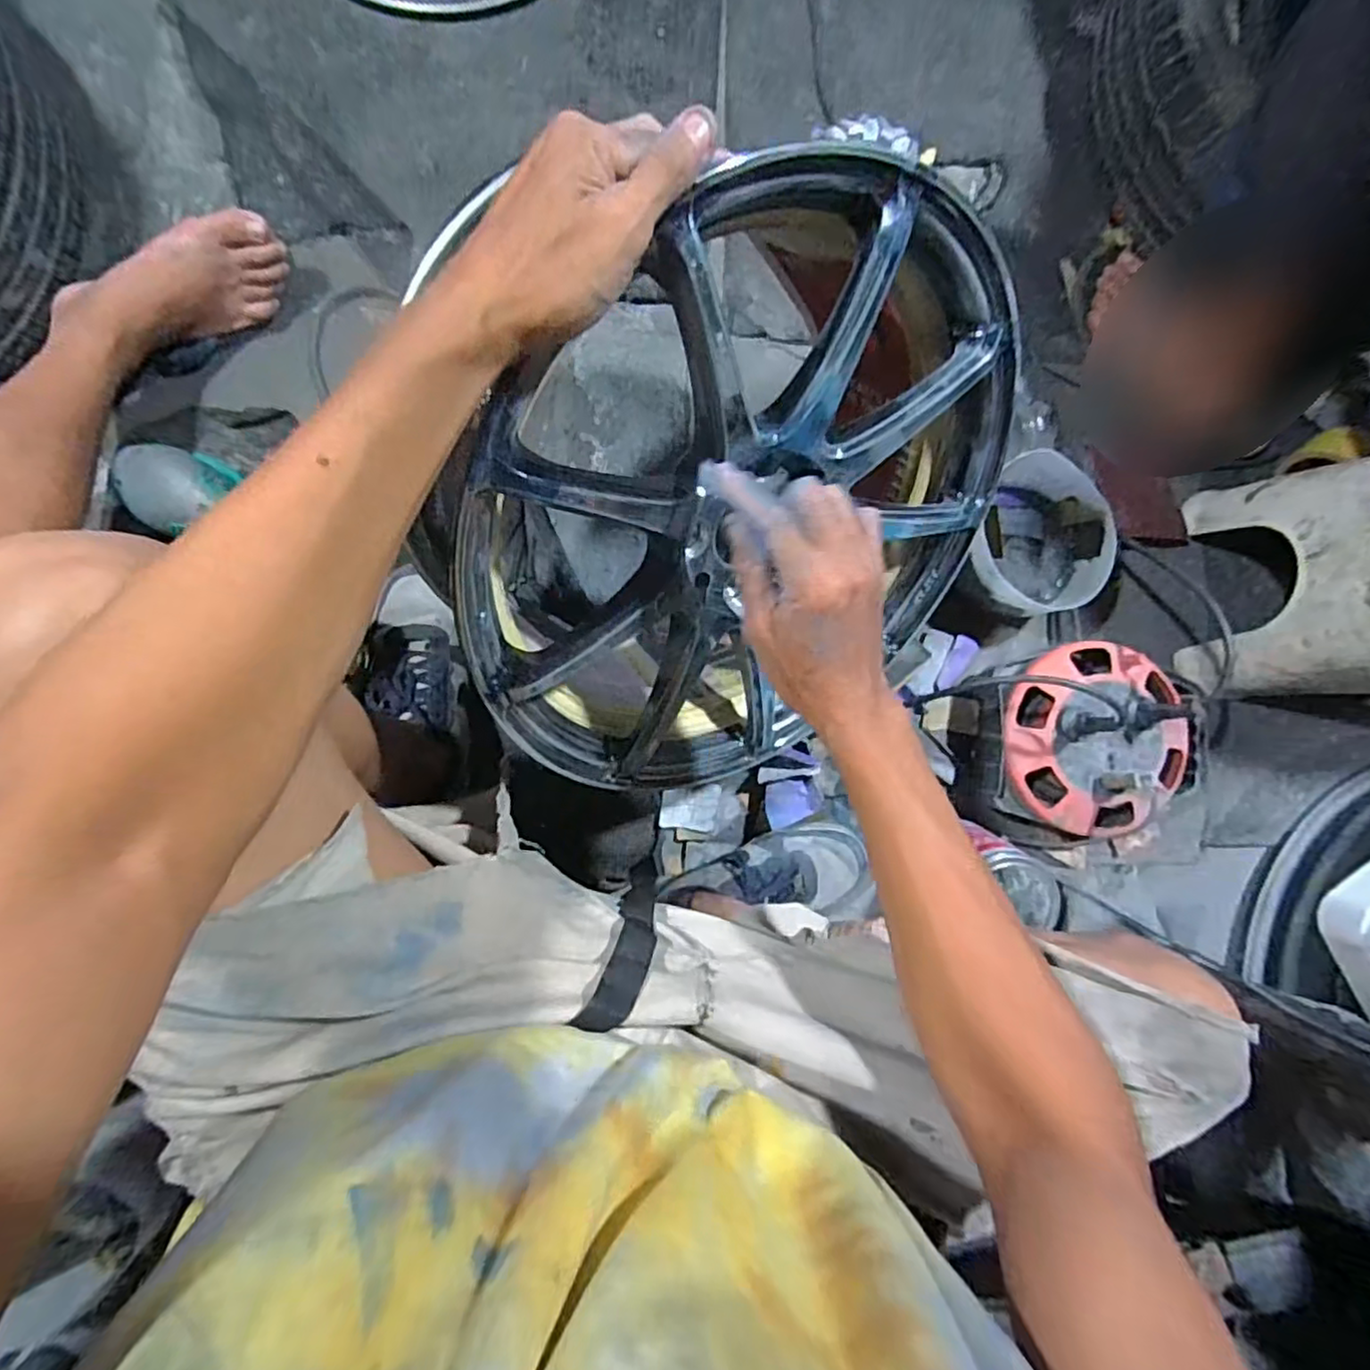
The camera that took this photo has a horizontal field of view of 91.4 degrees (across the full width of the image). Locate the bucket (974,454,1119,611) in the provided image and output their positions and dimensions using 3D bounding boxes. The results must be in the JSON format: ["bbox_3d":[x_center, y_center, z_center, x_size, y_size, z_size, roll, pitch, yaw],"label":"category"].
[{"bbox_3d":[0.392,-0.160,0.750,0.139,0.085,0.172,34,86,-3],"label":"bucket"}]

